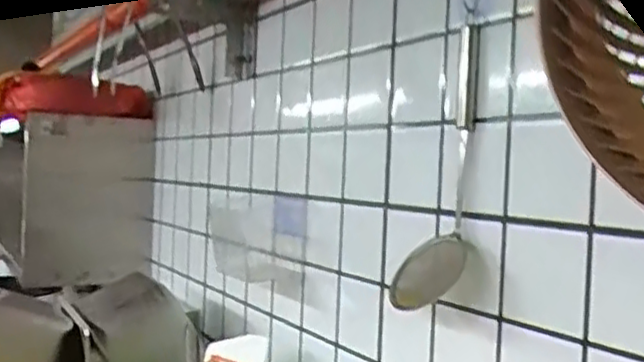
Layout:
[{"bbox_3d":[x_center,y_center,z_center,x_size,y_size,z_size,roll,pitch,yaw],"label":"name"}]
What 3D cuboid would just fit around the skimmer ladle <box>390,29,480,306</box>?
[{"bbox_3d":[0.117,-0.011,0.695,0.078,0.275,0.092,3,0,8],"label":"skimmer ladle"}]

